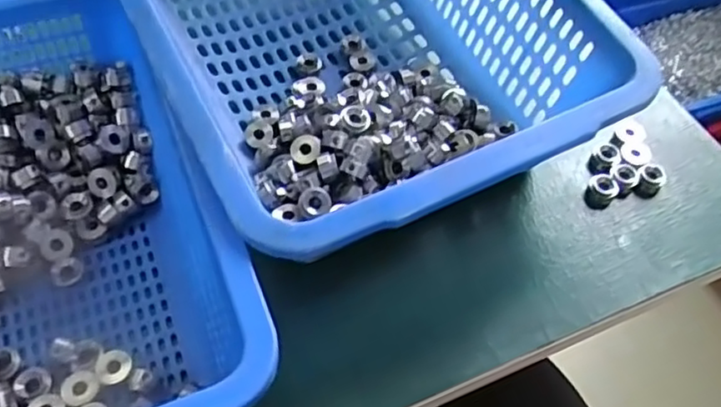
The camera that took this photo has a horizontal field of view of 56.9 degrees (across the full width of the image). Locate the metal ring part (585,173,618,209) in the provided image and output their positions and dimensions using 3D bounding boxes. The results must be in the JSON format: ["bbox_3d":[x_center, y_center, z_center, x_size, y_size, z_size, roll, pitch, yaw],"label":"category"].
[{"bbox_3d":[0.170,-0.008,0.473,0.019,0.017,0.023,26,57,13],"label":"metal ring part"}]

